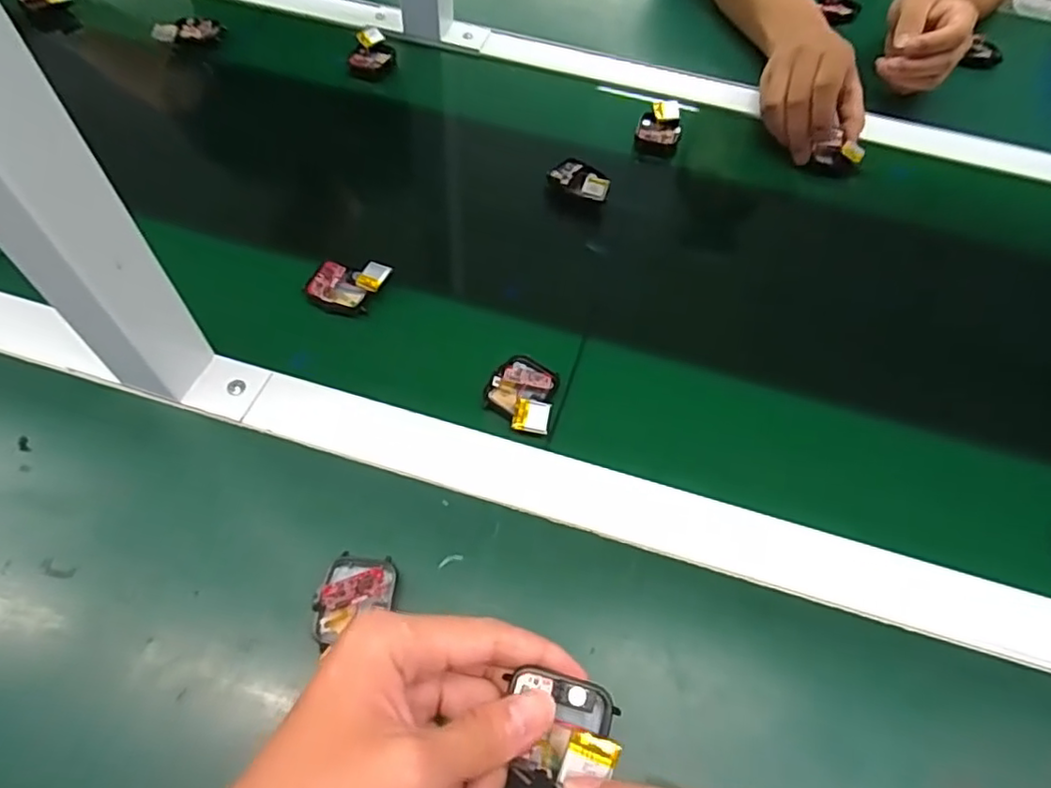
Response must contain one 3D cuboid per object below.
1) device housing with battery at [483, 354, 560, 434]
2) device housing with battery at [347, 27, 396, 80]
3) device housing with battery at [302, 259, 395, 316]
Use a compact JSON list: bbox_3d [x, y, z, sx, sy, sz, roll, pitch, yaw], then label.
[{"bbox_3d":[-0.003,0.001,0.389,0.043,0.020,0.054,13,58,4],"label":"device housing with battery"},{"bbox_3d":[-0.146,-0.323,0.584,0.041,0.020,0.050,-6,59,-8],"label":"device housing with battery"},{"bbox_3d":[-0.124,-0.077,0.427,0.047,0.016,0.047,29,60,13],"label":"device housing with battery"}]

